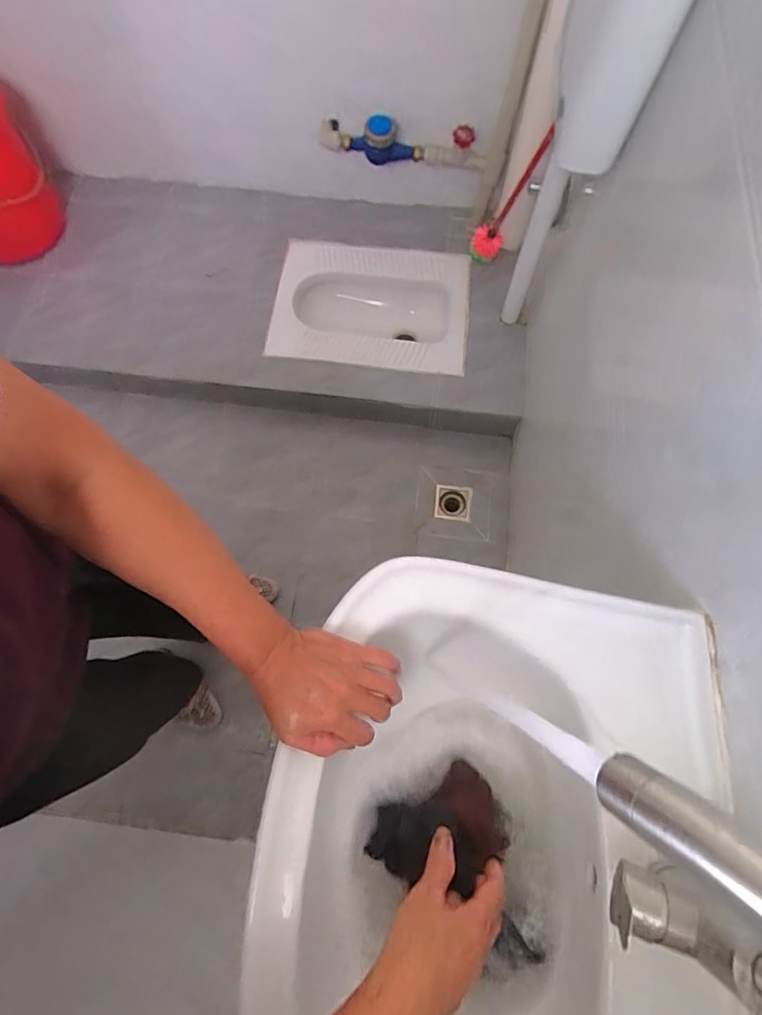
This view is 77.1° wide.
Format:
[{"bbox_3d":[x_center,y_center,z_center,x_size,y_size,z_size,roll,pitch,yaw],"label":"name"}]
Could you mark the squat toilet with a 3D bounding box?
[{"bbox_3d":[-0.043,-0.589,1.495,0.608,0.183,0.449,11,71,3],"label":"squat toilet"}]

